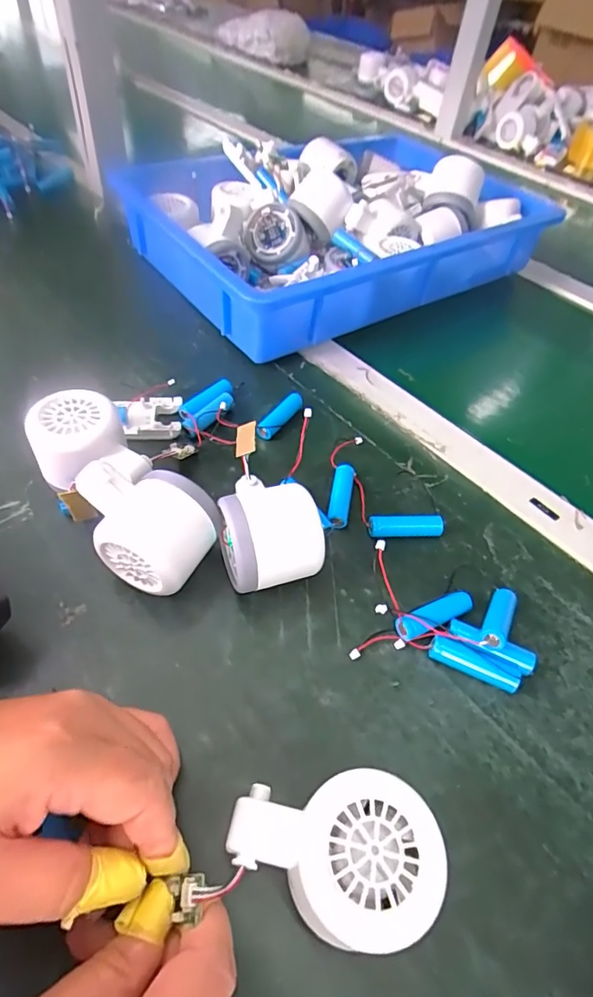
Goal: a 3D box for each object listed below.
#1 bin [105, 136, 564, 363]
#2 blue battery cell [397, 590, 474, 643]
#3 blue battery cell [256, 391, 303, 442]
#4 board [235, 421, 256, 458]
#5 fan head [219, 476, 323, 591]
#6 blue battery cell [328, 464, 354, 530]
[{"bbox_3d":[0.032,-0.330,0.583,0.423,0.091,0.351,-28,58,-25],"label":"bin"},{"bbox_3d":[0.085,0.072,0.308,0.053,0.016,0.014,-18,55,-19],"label":"blue battery cell"},{"bbox_3d":[-0.012,-0.067,0.410,0.012,0.014,0.056,29,54,18],"label":"blue battery cell"},{"bbox_3d":[-0.036,-0.043,0.357,0.015,0.004,0.029,-14,50,13],"label":"board"},{"bbox_3d":[-0.016,0.024,0.314,0.059,0.053,0.057,3,50,-3],"label":"fan head"},{"bbox_3d":[0.032,-0.001,0.361,0.014,0.015,0.050,10,50,3],"label":"blue battery cell"}]

